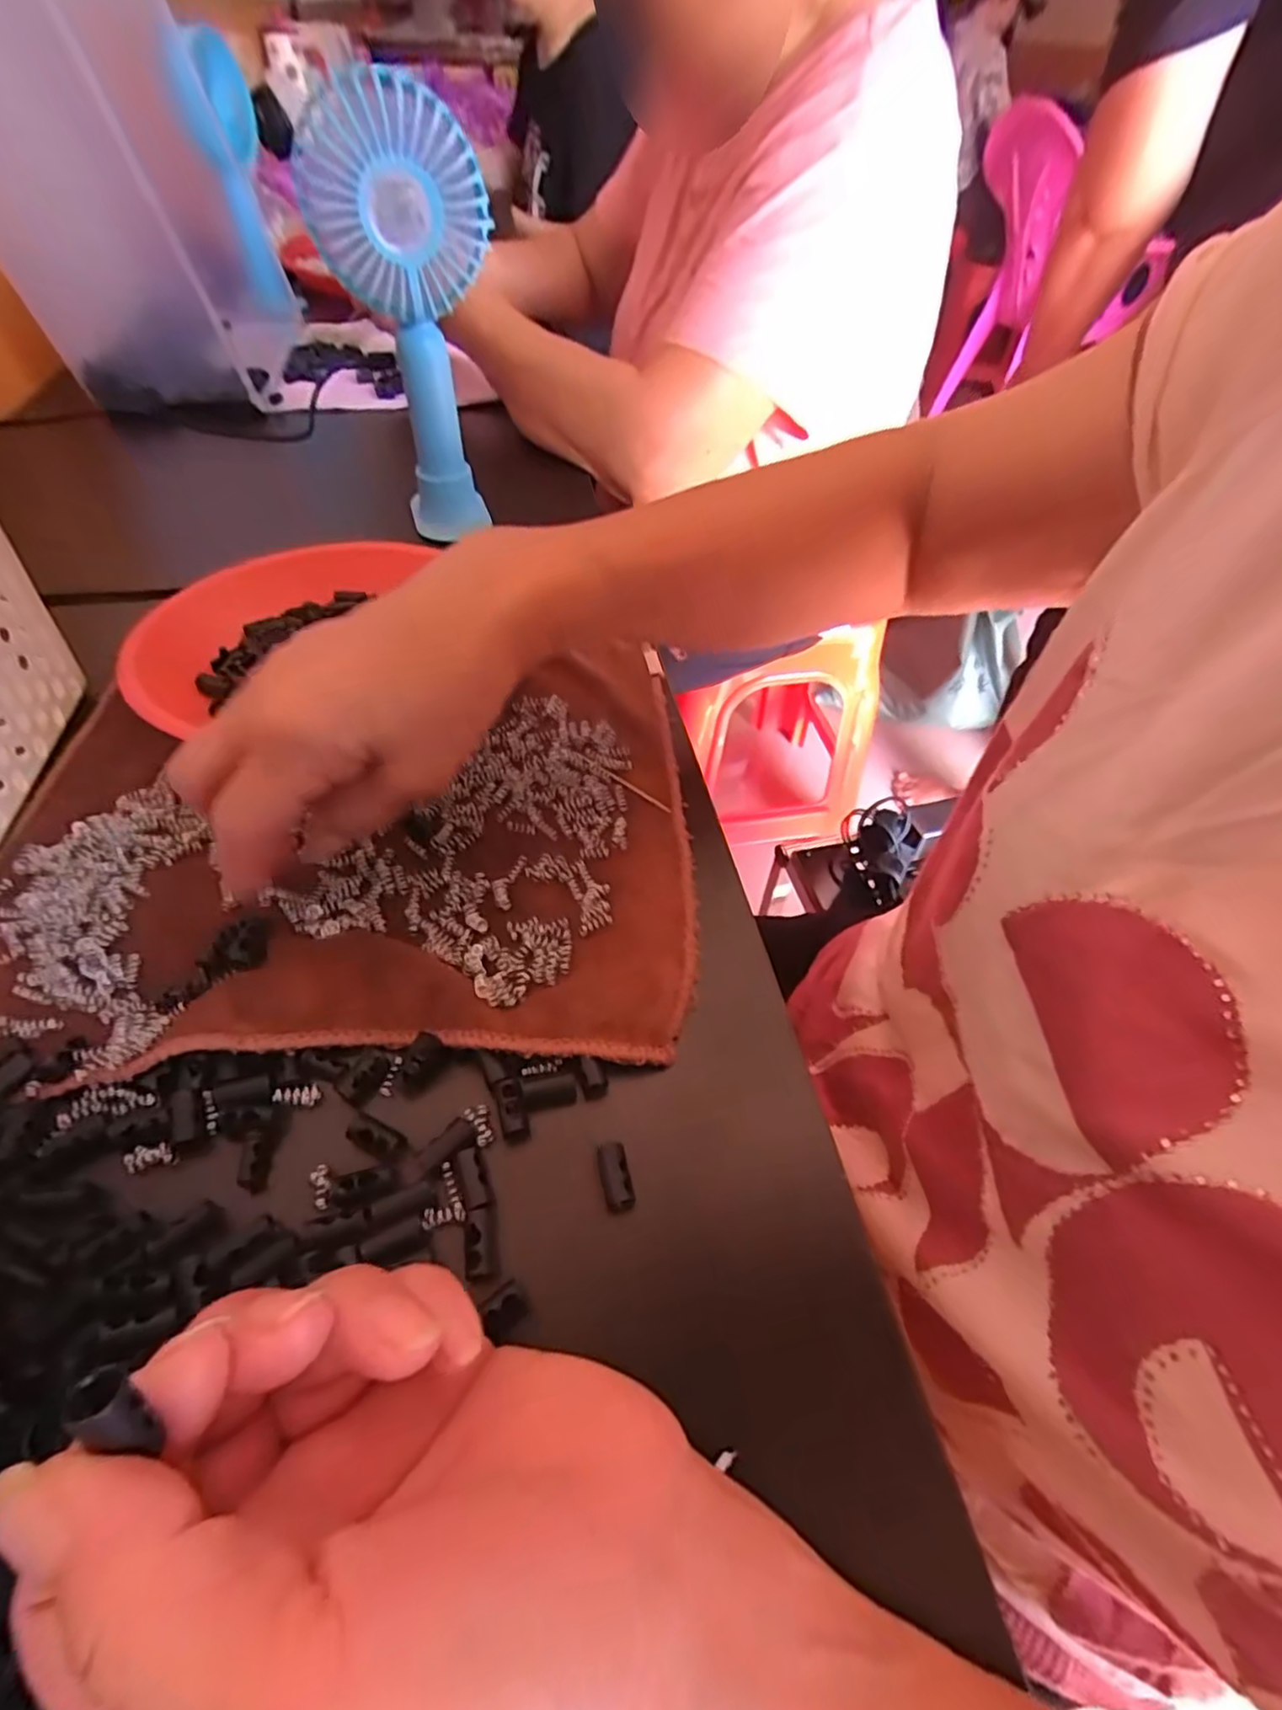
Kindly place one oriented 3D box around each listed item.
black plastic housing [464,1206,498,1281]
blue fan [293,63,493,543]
[{"bbox_3d":[-0.048,0.118,0.205,0.009,0.006,0.019,-10,52,-11],"label":"black plastic housing"},{"bbox_3d":[-0.143,-0.335,0.450,0.098,0.230,0.074,-6,51,-8],"label":"blue fan"}]

